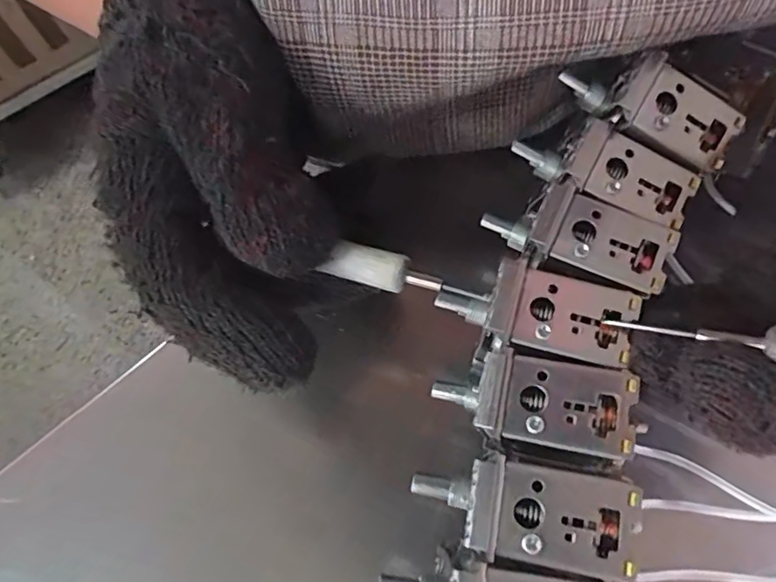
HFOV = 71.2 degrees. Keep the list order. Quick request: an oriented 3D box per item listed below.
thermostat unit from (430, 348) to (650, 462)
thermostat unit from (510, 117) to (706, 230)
[{"bbox_3d":[0.038,0.030,0.146,0.047,0.025,0.022,15,68,8],"label":"thermostat unit"},{"bbox_3d":[0.065,-0.036,0.165,0.052,0.018,0.021,25,69,12],"label":"thermostat unit"}]

